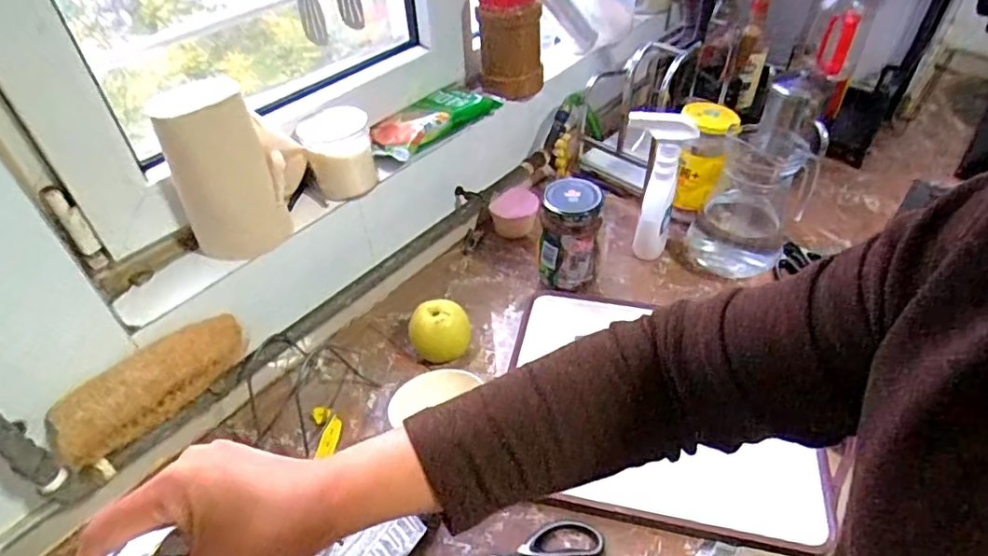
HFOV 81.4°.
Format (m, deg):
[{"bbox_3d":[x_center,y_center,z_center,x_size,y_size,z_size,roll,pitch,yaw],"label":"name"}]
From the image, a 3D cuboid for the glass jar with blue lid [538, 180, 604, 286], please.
[{"bbox_3d":[0.104,-0.062,0.798,0.075,0.132,0.069,-1,44,1],"label":"glass jar with blue lid"}]

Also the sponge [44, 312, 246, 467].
[{"bbox_3d":[-0.342,0.104,0.588,0.049,0.069,0.201,25,50,25],"label":"sponge"}]

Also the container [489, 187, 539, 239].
[{"bbox_3d":[0.032,-0.106,0.925,0.075,0.058,0.064,1,44,4],"label":"container"}]

